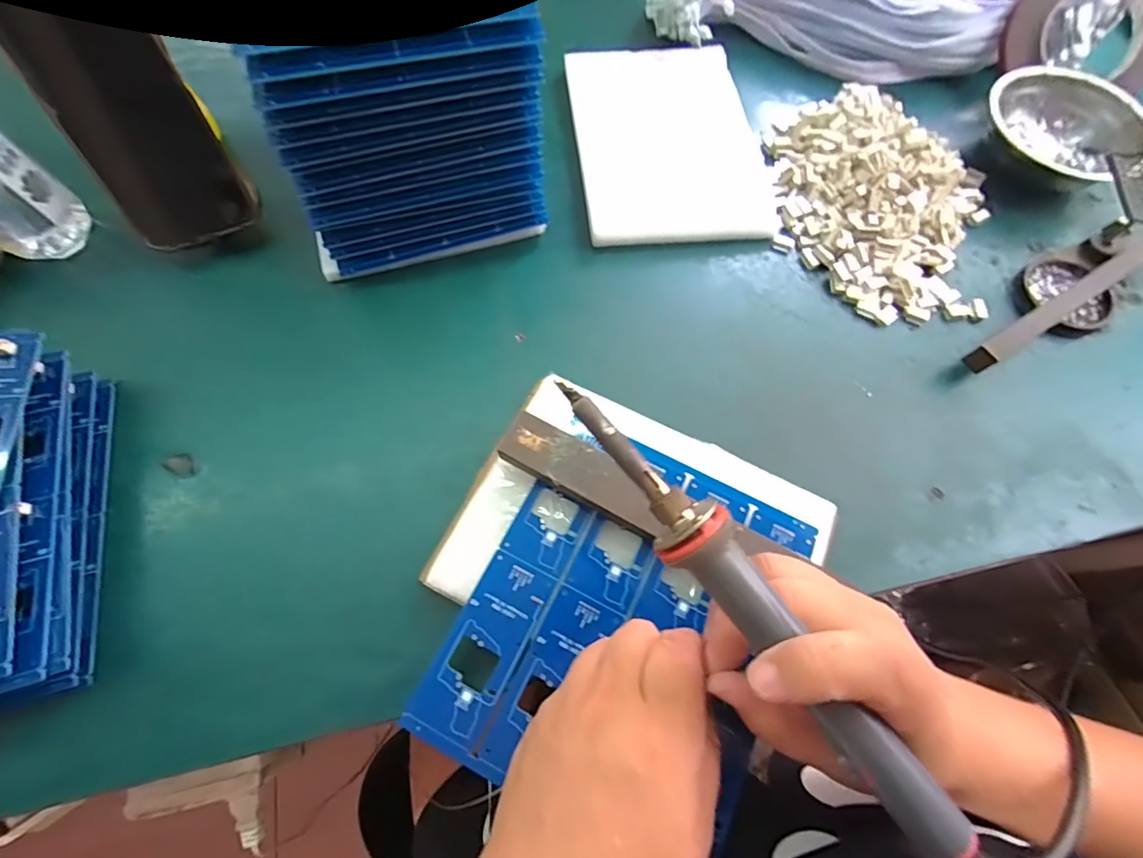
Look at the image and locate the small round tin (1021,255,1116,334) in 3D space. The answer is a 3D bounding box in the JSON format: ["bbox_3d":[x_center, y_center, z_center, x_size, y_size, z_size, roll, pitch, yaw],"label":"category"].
[{"bbox_3d":[0.373,-0.101,0.366,0.060,0.010,0.064,1,69,-2],"label":"small round tin"}]

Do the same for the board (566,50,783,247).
[{"bbox_3d":[0.081,-0.253,0.417,0.152,0.011,0.211,-4,71,-4],"label":"board"}]

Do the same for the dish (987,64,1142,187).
[{"bbox_3d":[0.403,-0.251,0.407,0.110,0.040,0.115,1,69,-2],"label":"dish"}]

